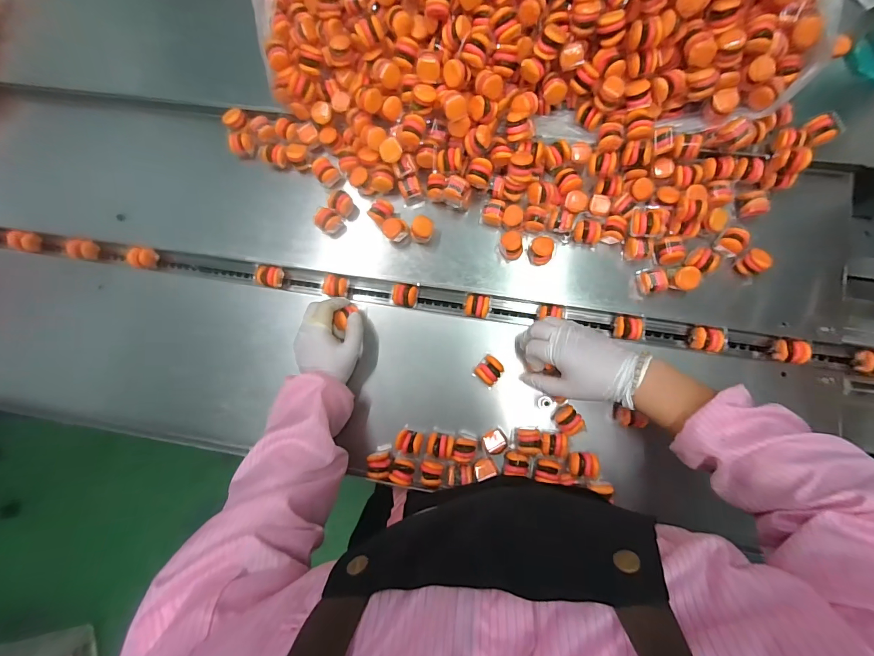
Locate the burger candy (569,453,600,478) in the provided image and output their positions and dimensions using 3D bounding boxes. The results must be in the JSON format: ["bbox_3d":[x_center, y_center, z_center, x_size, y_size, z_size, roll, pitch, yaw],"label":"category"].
[{"bbox_3d":[0.181,0.168,0.480,0.031,0.024,0.027,4,81,5],"label":"burger candy"}]

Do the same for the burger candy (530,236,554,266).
[{"bbox_3d":[0.141,-0.104,0.523,0.030,0.024,0.033,-1,81,4],"label":"burger candy"}]

